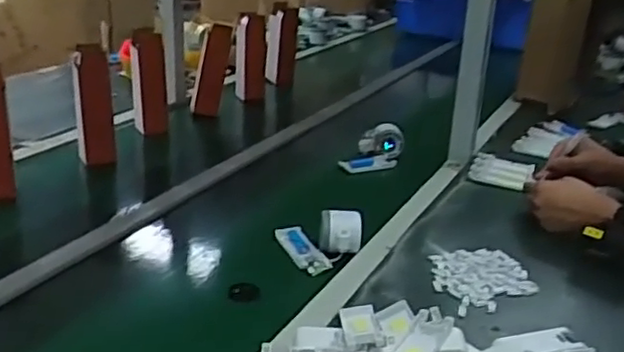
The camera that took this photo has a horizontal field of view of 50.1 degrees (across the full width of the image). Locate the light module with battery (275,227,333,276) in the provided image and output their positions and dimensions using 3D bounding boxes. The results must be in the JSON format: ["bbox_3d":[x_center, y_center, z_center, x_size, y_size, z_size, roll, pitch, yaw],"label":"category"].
[{"bbox_3d":[-0.013,0.098,0.920,0.040,0.010,0.120,-7,25,-23],"label":"light module with battery"}]

